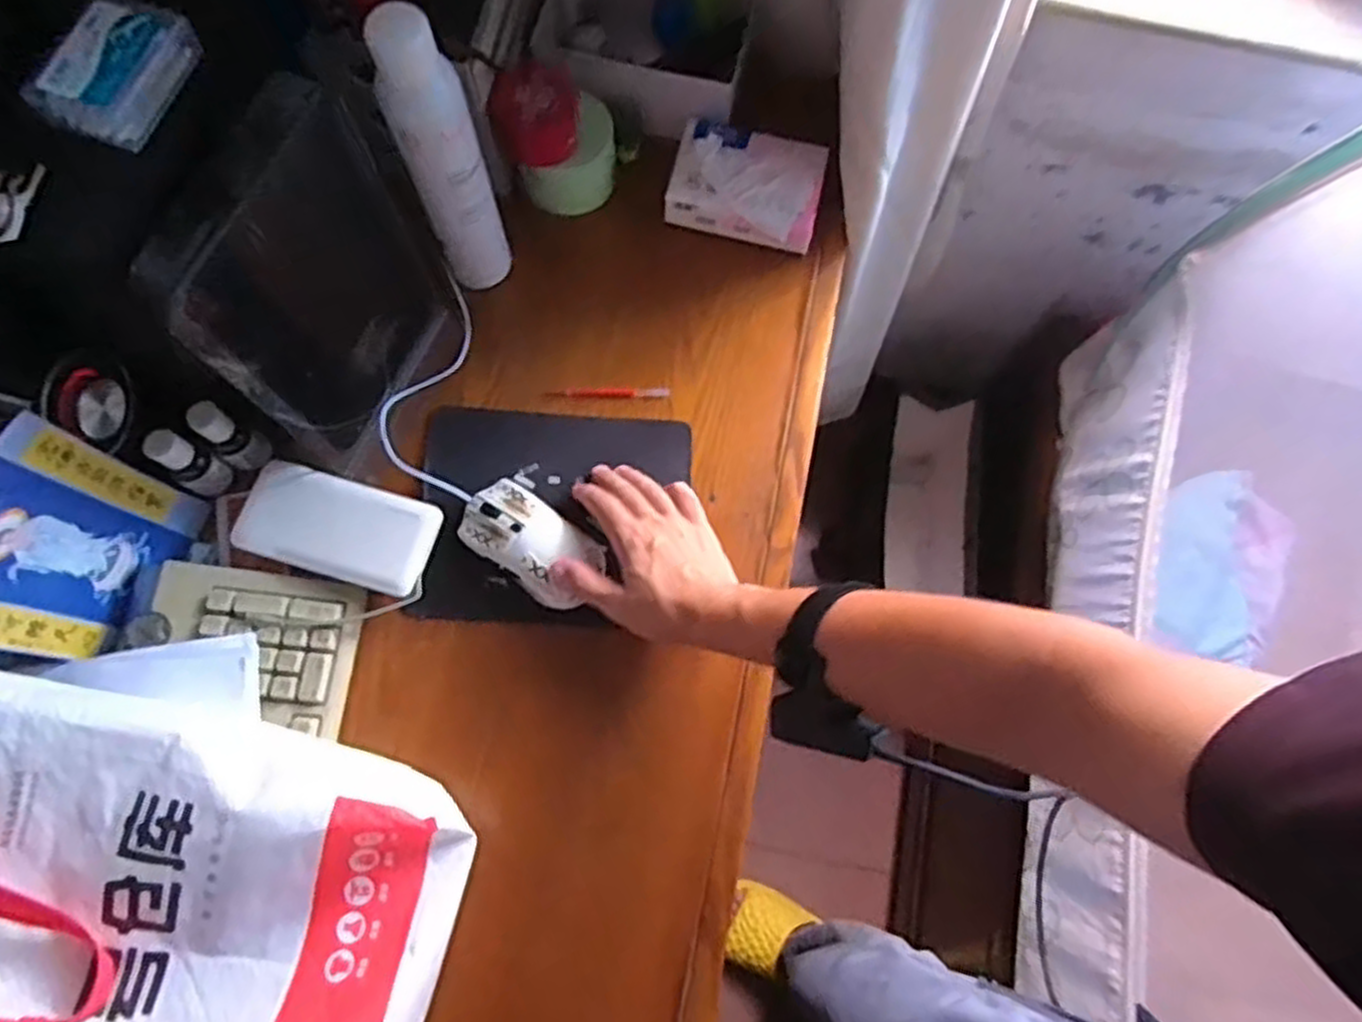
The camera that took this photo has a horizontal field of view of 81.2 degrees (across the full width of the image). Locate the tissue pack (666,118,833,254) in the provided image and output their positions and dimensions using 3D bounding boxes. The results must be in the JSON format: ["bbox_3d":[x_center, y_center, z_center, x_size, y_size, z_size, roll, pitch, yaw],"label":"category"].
[{"bbox_3d":[0.059,-0.293,0.716,0.134,0.049,0.097,12,74,2],"label":"tissue pack"}]

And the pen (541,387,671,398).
[{"bbox_3d":[-0.064,-0.103,0.687,0.107,0.005,0.009,1,74,-2],"label":"pen"}]

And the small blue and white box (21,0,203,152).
[{"bbox_3d":[-0.324,-0.254,0.455,0.054,0.029,0.084,18,74,3],"label":"small blue and white box"}]

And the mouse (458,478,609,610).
[{"bbox_3d":[-0.118,0.023,0.621,0.113,0.031,0.065,37,76,8],"label":"mouse"}]

